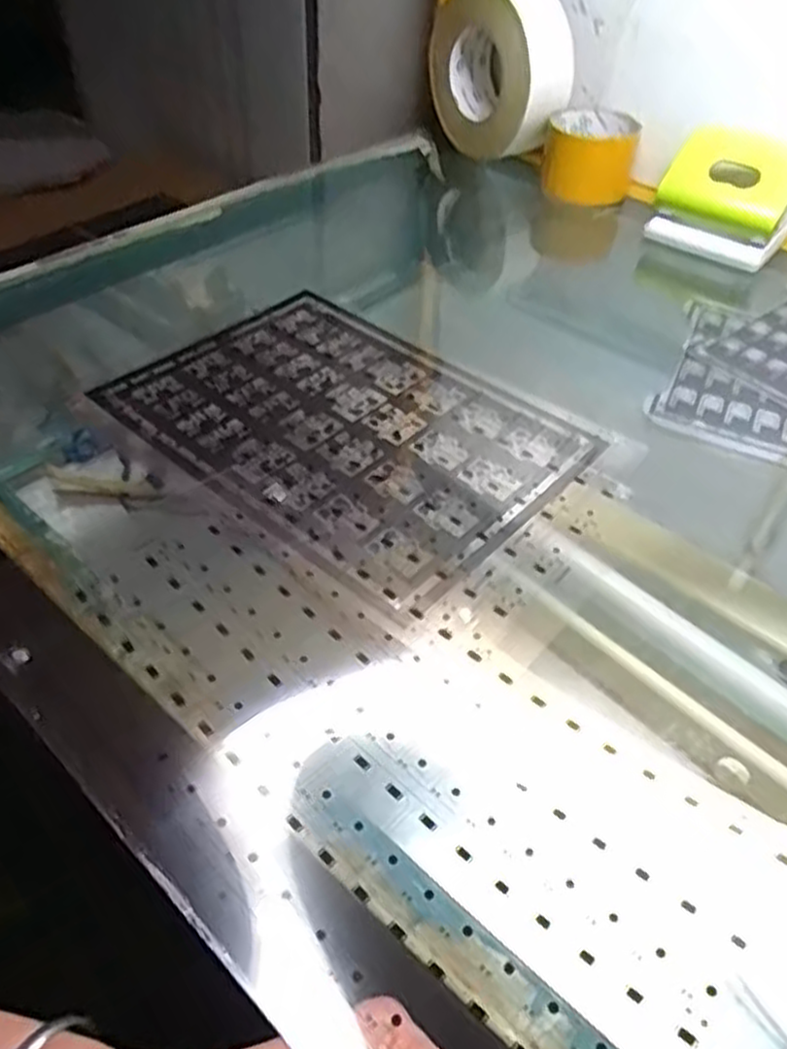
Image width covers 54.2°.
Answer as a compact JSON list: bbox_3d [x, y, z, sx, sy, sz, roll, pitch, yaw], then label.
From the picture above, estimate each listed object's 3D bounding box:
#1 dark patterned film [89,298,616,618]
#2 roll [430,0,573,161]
[{"bbox_3d":[-0.022,-0.062,0.446,0.243,0.008,0.184,32,51,25],"label":"dark patterned film"},{"bbox_3d":[0.097,-0.415,0.707,0.069,0.136,0.139,-29,54,-28],"label":"roll"}]

